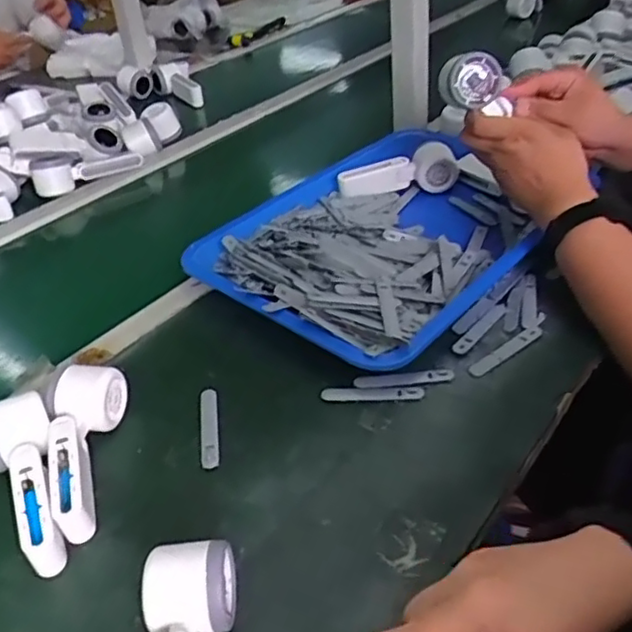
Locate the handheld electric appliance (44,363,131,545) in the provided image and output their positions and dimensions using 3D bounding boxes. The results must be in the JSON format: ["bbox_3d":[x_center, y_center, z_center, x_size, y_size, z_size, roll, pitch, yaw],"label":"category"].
[{"bbox_3d":[-0.204,0.112,0.553,0.062,0.049,0.153,-6,39,-1],"label":"handheld electric appliance"}]

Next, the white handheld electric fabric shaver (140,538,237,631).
[{"bbox_3d":[-0.083,0.222,0.397,0.055,0.044,0.163,-4,39,0],"label":"white handheld electric fabric shaver"}]

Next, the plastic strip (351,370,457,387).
[{"bbox_3d":[0.085,0.061,0.622,0.094,0.007,0.014,-5,39,-1],"label":"plastic strip"}]

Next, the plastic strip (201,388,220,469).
[{"bbox_3d":[-0.097,0.101,0.592,0.016,0.005,0.090,-8,39,-4],"label":"plastic strip"}]

